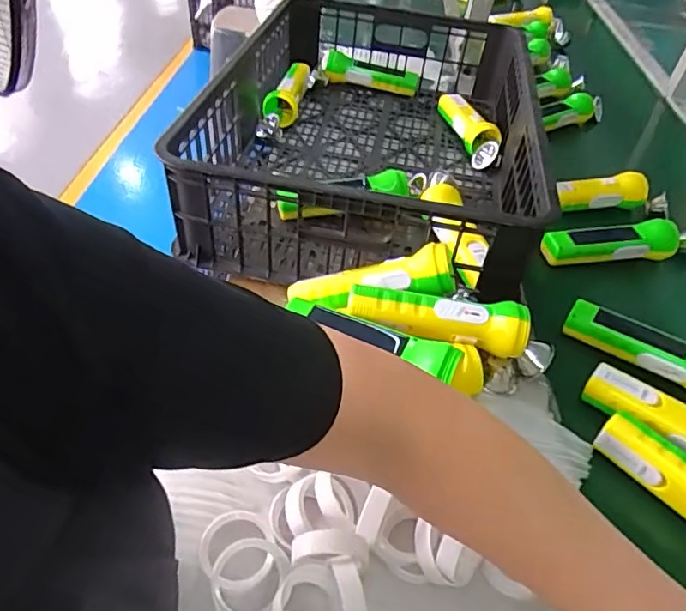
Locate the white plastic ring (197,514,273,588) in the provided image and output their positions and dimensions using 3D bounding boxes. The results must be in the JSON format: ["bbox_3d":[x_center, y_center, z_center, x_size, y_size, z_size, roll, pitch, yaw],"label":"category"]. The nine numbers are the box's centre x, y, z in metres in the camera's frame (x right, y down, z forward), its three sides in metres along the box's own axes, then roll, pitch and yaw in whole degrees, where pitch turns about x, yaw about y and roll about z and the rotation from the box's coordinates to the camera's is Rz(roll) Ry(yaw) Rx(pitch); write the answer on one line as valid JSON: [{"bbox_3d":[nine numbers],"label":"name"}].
[{"bbox_3d":[-0.077,0.175,0.391,0.052,0.013,0.051,4,45,-4],"label":"white plastic ring"}]

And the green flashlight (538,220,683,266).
[{"bbox_3d":[0.339,-0.079,0.689,0.149,0.050,0.042,0,47,-3],"label":"green flashlight"}]

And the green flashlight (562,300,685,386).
[{"bbox_3d":[0.317,0.041,0.562,0.161,0.049,0.053,33,50,24],"label":"green flashlight"}]

